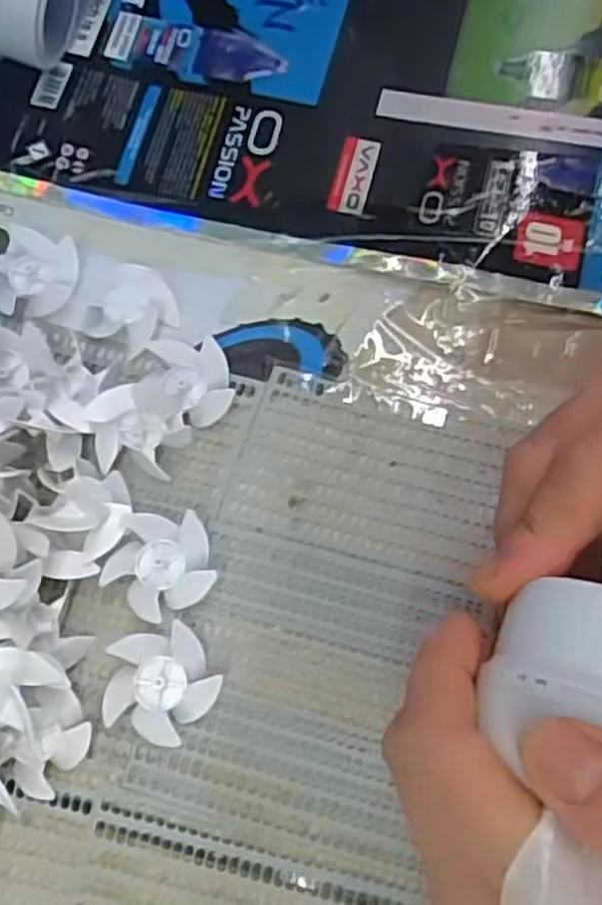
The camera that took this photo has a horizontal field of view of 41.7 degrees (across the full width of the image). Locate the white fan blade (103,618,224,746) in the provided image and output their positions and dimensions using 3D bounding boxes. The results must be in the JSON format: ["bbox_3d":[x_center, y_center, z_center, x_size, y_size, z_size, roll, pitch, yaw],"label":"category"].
[{"bbox_3d":[-0.049,0.080,0.277,0.037,0.014,0.038,0,73,1],"label":"white fan blade"}]

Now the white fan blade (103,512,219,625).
[{"bbox_3d":[-0.052,0.040,0.289,0.037,0.015,0.038,-19,74,-4],"label":"white fan blade"}]

